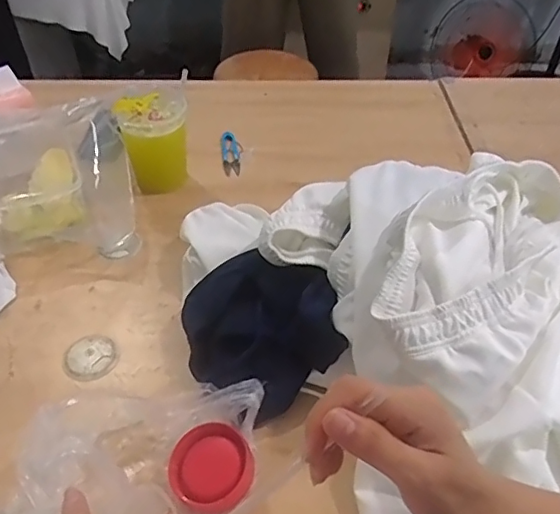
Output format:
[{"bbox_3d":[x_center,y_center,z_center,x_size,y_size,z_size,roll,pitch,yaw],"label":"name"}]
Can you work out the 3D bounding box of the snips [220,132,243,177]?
[{"bbox_3d":[-0.086,-0.188,1.008,0.037,0.010,0.120,-5,46,-5],"label":"snips"}]

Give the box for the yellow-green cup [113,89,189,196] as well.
[{"bbox_3d":[-0.200,-0.187,0.903,0.101,0.148,0.083,-12,47,-12],"label":"yellow-green cup"}]

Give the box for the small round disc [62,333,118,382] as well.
[{"bbox_3d":[-0.240,0.126,0.706,0.065,0.008,0.067,0,46,0],"label":"small round disc"}]

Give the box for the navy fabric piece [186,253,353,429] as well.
[{"bbox_3d":[-0.027,0.081,0.676,0.164,0.098,0.181,-24,50,-22],"label":"navy fabric piece"}]

